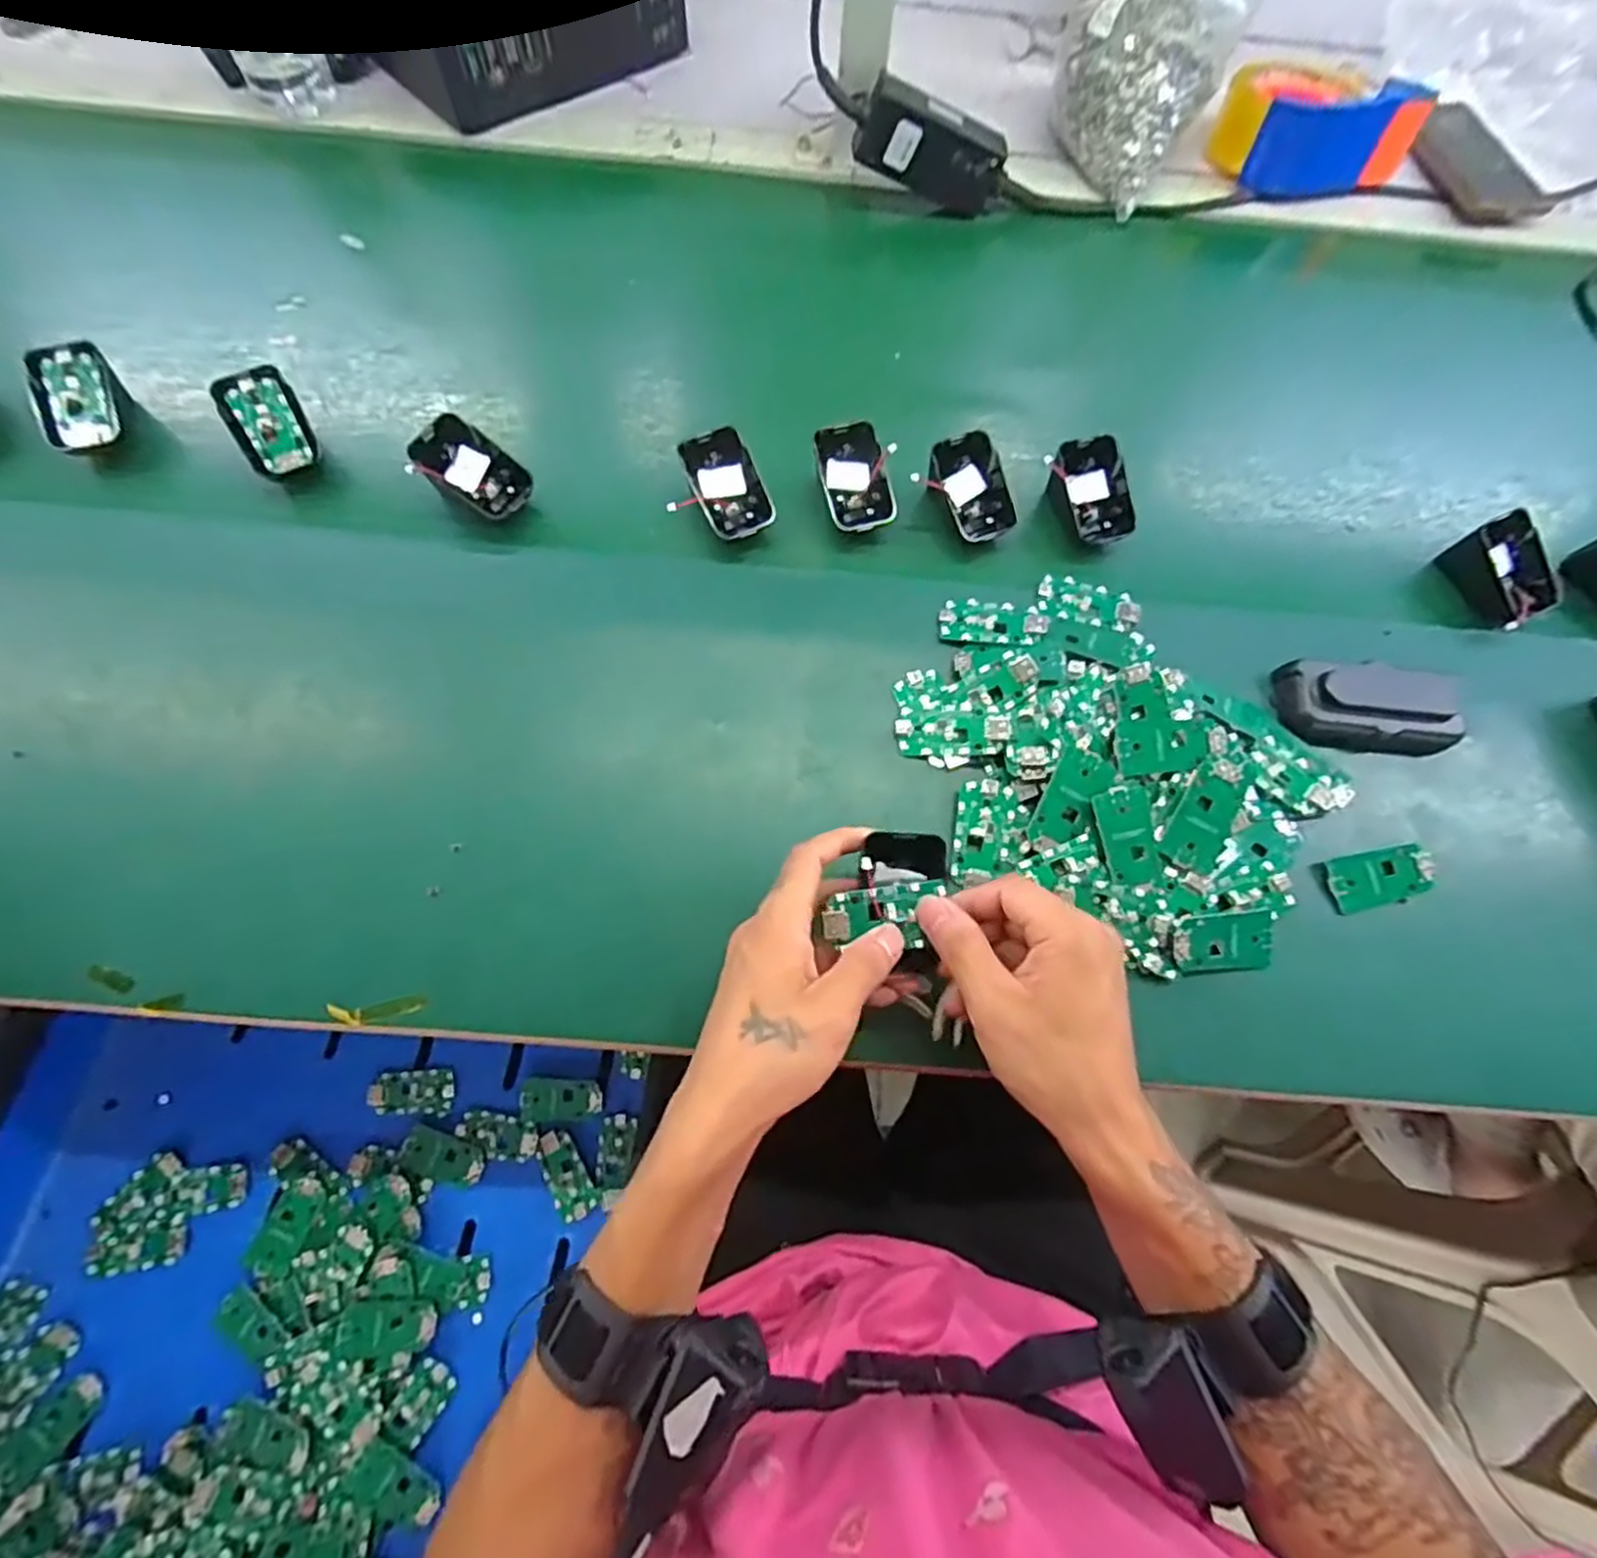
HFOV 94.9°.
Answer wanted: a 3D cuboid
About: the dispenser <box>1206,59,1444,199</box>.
[{"bbox_3d":[0.433,-0.557,0.620,0.151,0.059,0.105,9,69,0],"label":"dispenser"}]

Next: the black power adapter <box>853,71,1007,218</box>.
[{"bbox_3d":[0.107,-0.493,0.577,0.122,0.054,0.023,9,68,-25],"label":"black power adapter"}]

